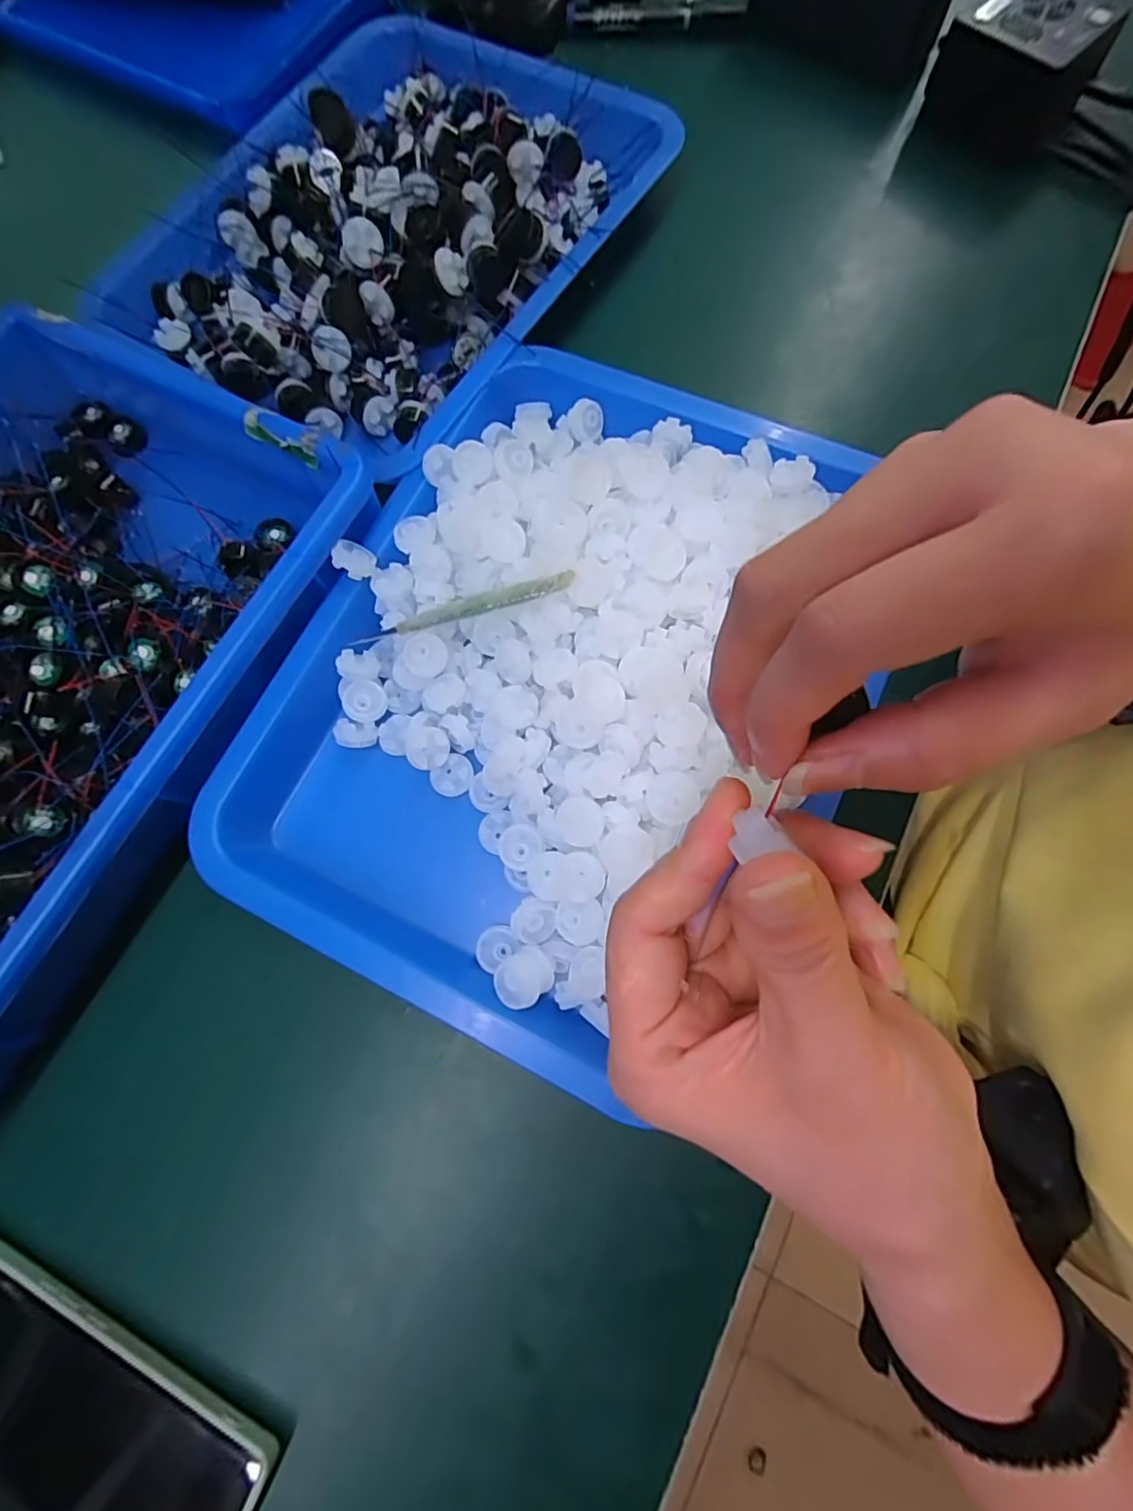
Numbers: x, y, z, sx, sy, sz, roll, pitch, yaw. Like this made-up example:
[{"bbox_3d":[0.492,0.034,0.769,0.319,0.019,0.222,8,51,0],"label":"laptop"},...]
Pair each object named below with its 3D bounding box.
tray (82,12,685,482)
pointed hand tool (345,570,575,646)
[{"bbox_3d":[-0.103,-0.327,0.348,0.248,0.050,0.293,33,78,9],"label":"tray"},{"bbox_3d":[-0.052,-0.068,0.274,0.115,0.005,0.010,-11,75,17],"label":"pointed hand tool"}]

